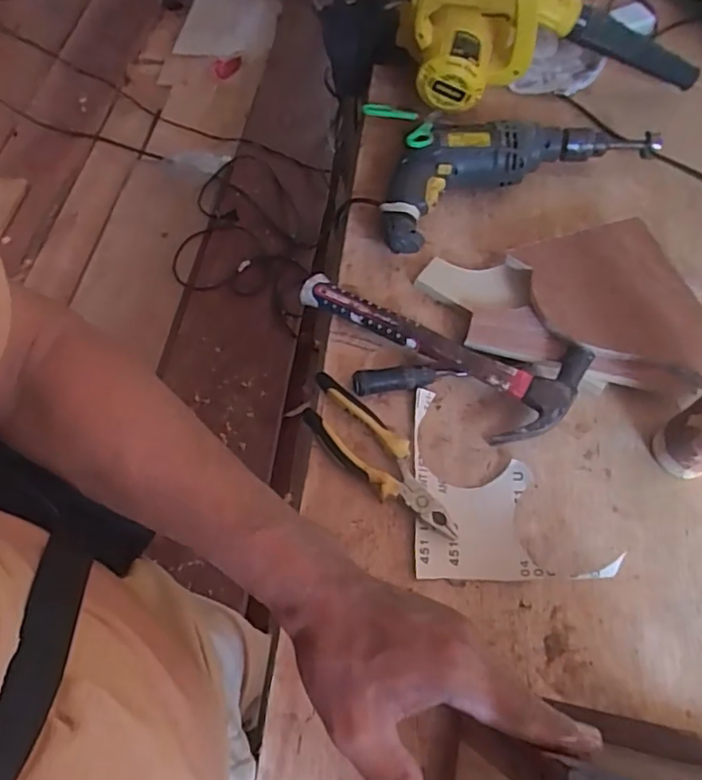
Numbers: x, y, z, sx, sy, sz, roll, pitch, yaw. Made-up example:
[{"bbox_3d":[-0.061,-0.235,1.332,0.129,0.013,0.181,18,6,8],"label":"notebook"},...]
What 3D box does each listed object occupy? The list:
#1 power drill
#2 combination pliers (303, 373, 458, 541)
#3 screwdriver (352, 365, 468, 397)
[{"bbox_3d":[0.195,-0.287,0.733,0.369,0.075,0.134,-24,66,-10],"label":"power drill"},{"bbox_3d":[0.027,0.068,0.590,0.214,0.025,0.058,42,72,18],"label":"combination pliers"},{"bbox_3d":[0.062,-0.012,0.626,0.120,0.025,0.023,-7,65,-2],"label":"screwdriver"}]

